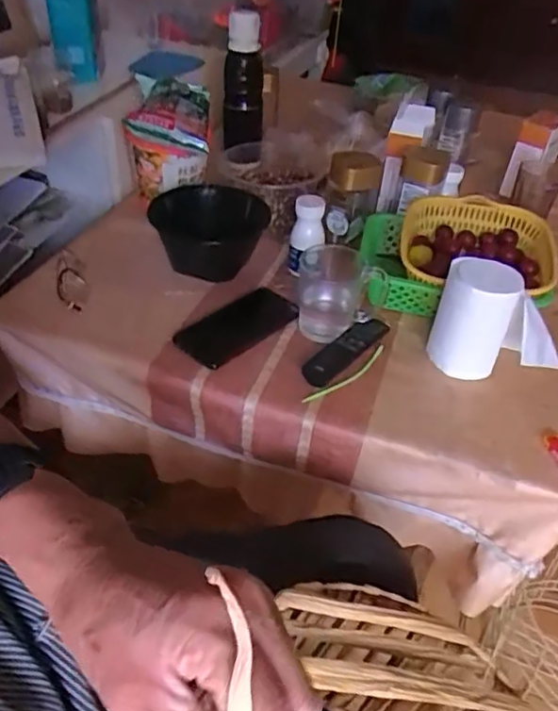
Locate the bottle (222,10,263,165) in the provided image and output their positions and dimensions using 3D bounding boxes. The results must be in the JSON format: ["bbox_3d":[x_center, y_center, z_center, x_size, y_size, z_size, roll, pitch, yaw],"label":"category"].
[{"bbox_3d":[-0.065,-0.467,1.025,0.069,0.230,0.078,-1,42,-6],"label":"bottle"}]

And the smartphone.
[{"bbox_3d":[-0.050,-0.040,0.745,0.085,0.010,0.166,34,50,30],"label":"smartphone"}]

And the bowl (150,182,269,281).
[{"bbox_3d":[-0.103,-0.187,0.850,0.134,0.091,0.147,1,41,-1],"label":"bowl"}]

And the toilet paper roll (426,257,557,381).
[{"bbox_3d":[0.262,-0.040,0.684,0.149,0.131,0.082,13,43,12],"label":"toilet paper roll"}]

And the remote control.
[{"bbox_3d":[0.083,-0.008,0.712,0.043,0.021,0.145,29,48,27],"label":"remote control"}]

